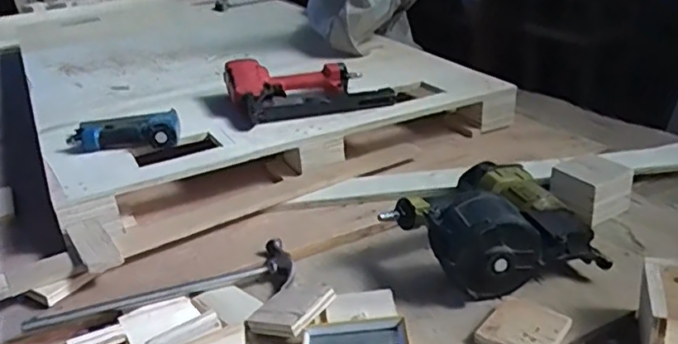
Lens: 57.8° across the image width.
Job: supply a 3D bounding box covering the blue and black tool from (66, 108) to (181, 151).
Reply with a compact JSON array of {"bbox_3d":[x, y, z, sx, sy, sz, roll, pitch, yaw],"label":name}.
[{"bbox_3d":[-0.392,-0.071,1.125,0.197,0.042,0.091,-12,27,-18],"label":"blue and black tool"}]

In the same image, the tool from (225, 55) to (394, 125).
[{"bbox_3d":[-0.064,-0.182,1.248,0.350,0.076,0.194,-4,26,-1],"label":"tool"}]

